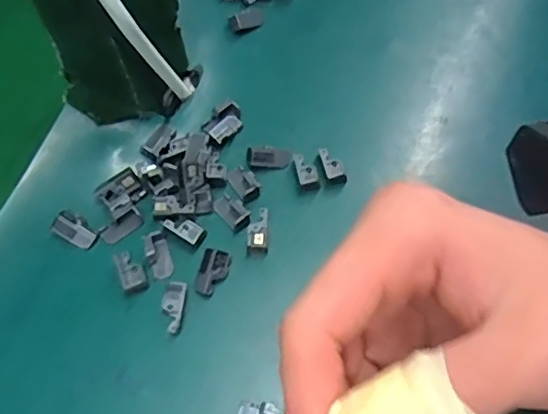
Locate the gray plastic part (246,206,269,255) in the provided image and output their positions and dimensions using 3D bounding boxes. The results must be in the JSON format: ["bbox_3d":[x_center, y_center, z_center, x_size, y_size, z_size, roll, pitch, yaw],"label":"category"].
[{"bbox_3d":[-0.008,0.012,0.288,0.011,0.008,0.022,-1,61,-2],"label":"gray plastic part"}]

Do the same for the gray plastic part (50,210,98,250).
[{"bbox_3d":[-0.099,0.011,0.289,0.021,0.008,0.013,28,64,14],"label":"gray plastic part"}]

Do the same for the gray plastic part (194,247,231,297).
[{"bbox_3d":[-0.029,0.031,0.279,0.013,0.006,0.023,16,62,7],"label":"gray plastic part"}]

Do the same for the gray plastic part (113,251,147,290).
[{"bbox_3d":[-0.069,0.030,0.281,0.011,0.006,0.022,-21,64,-12],"label":"gray plastic part"}]

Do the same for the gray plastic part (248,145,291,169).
[{"bbox_3d":[-0.002,-0.026,0.310,0.023,0.008,0.011,4,61,1],"label":"gray plastic part"}]

